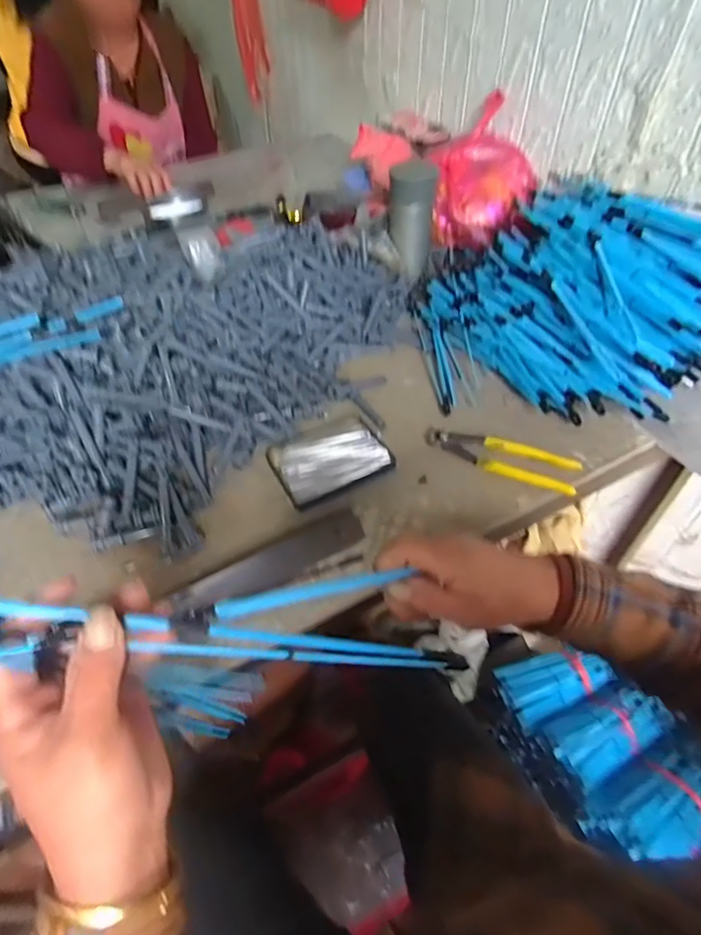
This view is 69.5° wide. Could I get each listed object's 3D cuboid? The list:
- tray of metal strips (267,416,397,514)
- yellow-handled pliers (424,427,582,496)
[{"bbox_3d":[-0.024,-0.013,0.592,0.127,0.012,0.098,-22,52,-18],"label":"tray of metal strips"},{"bbox_3d":[0.167,-0.010,0.576,0.172,0.026,0.050,19,51,16],"label":"yellow-handled pliers"}]

